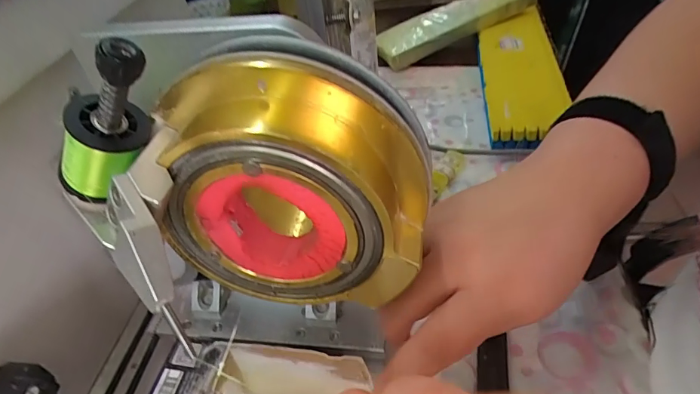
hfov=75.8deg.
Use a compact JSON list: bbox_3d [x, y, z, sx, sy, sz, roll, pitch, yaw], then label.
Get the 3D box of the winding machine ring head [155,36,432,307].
[{"bbox_3d":[-0.022,-0.005,0.181,0.106,0.101,0.039,-1,43,9],"label":"winding machine ring head"}]

